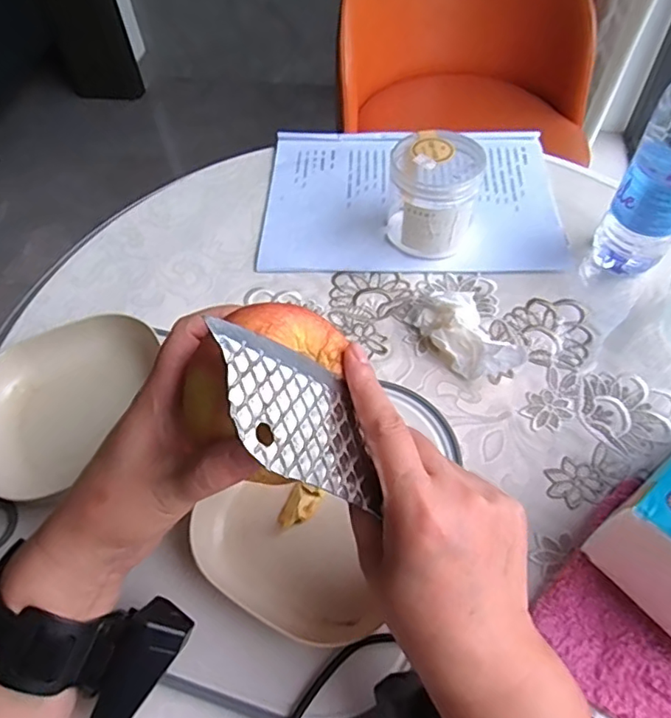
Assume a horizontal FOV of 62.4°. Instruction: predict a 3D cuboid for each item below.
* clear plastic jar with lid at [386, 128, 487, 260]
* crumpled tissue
[{"bbox_3d":[0.088,-0.146,0.506,0.078,0.092,0.076,-1,56,1],"label":"clear plastic jar with lid"},{"bbox_3d":[0.110,-0.025,0.454,0.055,0.032,0.103,-30,60,-18],"label":"crumpled tissue"}]

